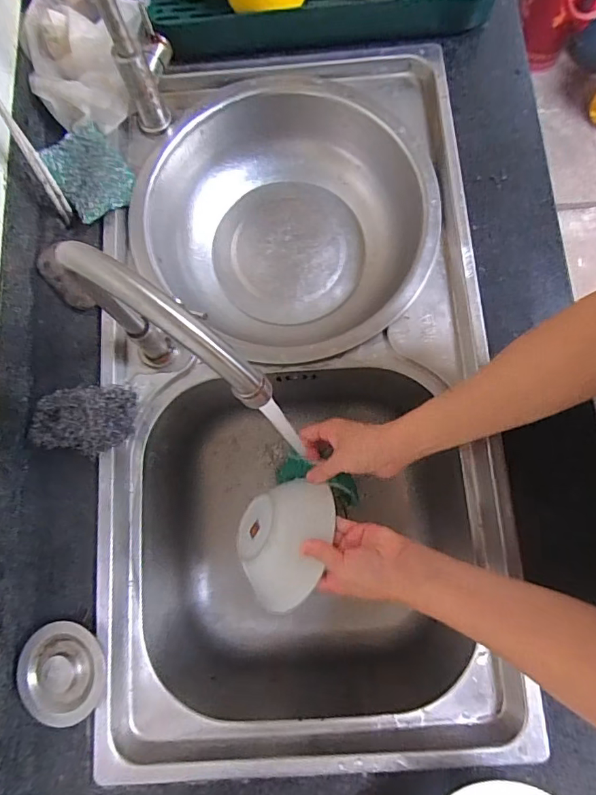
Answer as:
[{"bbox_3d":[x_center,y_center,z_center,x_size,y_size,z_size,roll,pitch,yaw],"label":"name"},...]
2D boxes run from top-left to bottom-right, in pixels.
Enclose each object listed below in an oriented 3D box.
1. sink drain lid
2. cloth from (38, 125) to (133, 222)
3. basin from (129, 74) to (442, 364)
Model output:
[{"bbox_3d":[-0.214,0.251,0.430,0.079,0.021,0.083,0,79,1],"label":"sink drain lid"},{"bbox_3d":[-0.234,-0.253,0.537,0.075,0.024,0.114,-36,80,-6],"label":"cloth"},{"bbox_3d":[-0.010,-0.210,0.575,0.333,0.100,0.309,0,79,1],"label":"basin"}]

